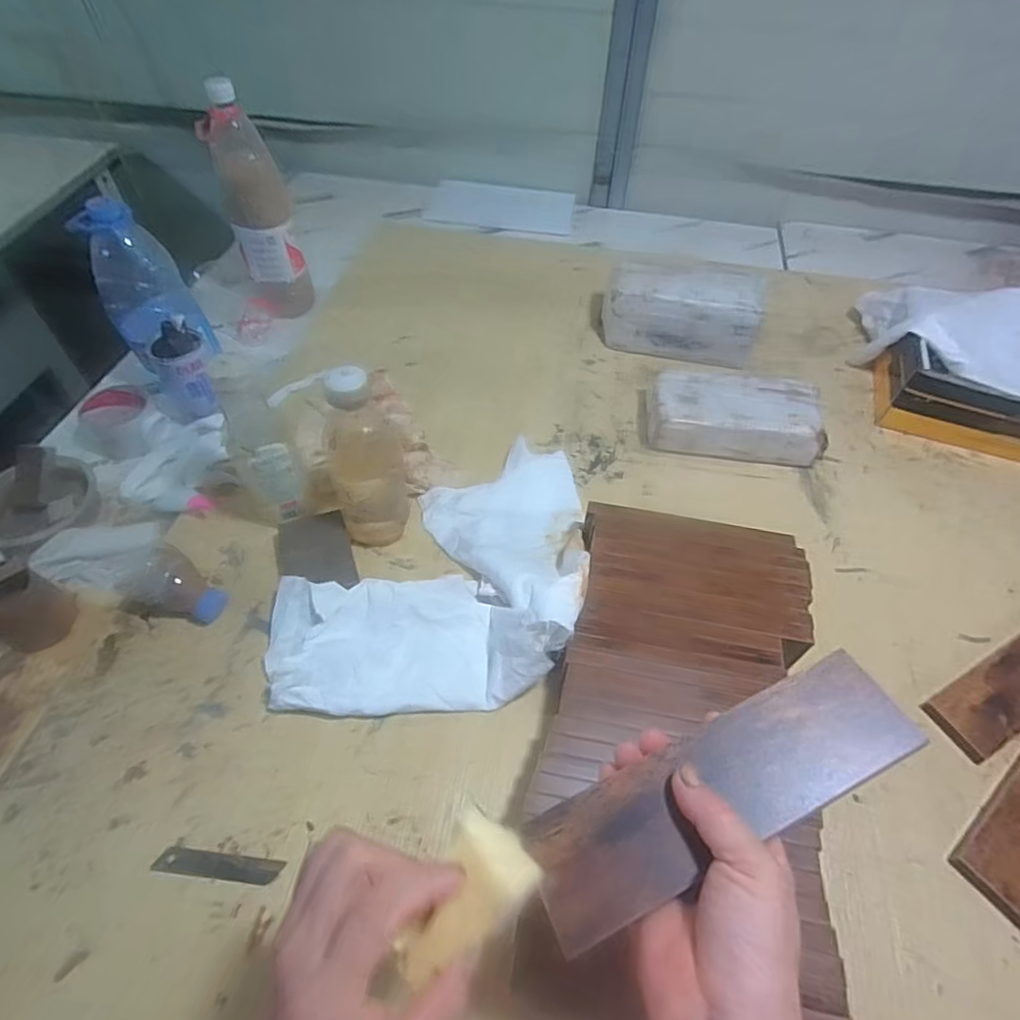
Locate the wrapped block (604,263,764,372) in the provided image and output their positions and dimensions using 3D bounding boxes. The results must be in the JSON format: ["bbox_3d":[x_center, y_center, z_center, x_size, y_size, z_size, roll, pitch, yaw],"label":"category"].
[{"bbox_3d":[0.247,-0.285,0.835,0.218,0.107,0.098,11,52,6],"label":"wrapped block"}]

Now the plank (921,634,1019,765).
[{"bbox_3d":[0.506,0.165,0.563,0.225,0.013,0.061,-22,56,-18],"label":"plank"}]

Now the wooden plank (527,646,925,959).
[{"bbox_3d":[0.111,0.145,0.302,0.210,0.006,0.059,-25,56,-9],"label":"wooden plank"}]

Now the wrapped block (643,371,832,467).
[{"bbox_3d":[0.286,-0.118,0.746,0.213,0.068,0.109,5,52,2],"label":"wrapped block"}]

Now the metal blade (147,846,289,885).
[{"bbox_3d":[-0.228,0.279,0.449,0.095,0.004,0.017,7,54,1],"label":"metal blade"}]

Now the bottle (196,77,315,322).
[{"bbox_3d":[-0.350,-0.418,0.805,0.082,0.284,0.074,-20,55,-17],"label":"bottle"}]

